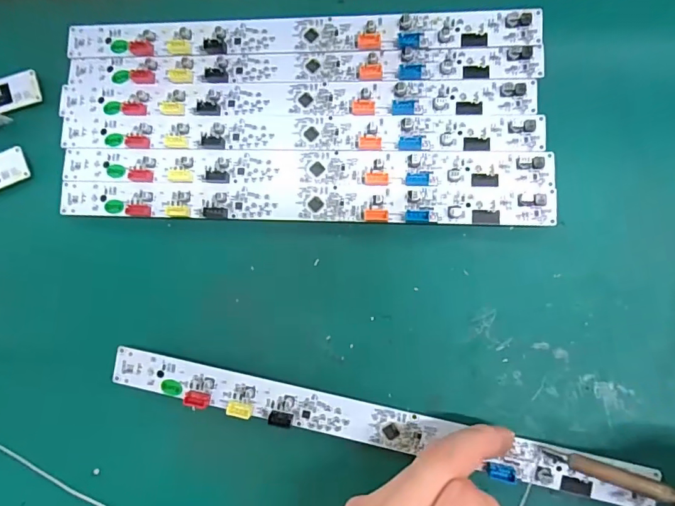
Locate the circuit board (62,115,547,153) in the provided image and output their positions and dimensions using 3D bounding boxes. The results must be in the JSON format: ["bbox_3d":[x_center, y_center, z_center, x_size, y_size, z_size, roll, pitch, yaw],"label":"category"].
[{"bbox_3d":[-0.028,-0.072,0.270,0.286,0.005,0.021,2,85,7],"label":"circuit board"}]

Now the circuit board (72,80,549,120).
[{"bbox_3d":[-0.031,-0.092,0.272,0.286,0.007,0.022,2,85,7],"label":"circuit board"}]

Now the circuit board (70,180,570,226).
[{"bbox_3d":[-0.026,-0.029,0.264,0.286,0.006,0.021,2,85,7],"label":"circuit board"}]

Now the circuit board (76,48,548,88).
[{"bbox_3d":[-0.028,-0.112,0.274,0.287,0.007,0.019,2,85,7],"label":"circuit board"}]

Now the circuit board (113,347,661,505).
[{"bbox_3d":[0.014,0.091,0.242,0.284,0.008,0.023,10,86,8],"label":"circuit board"}]

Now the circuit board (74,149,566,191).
[{"bbox_3d":[-0.026,-0.051,0.267,0.287,0.005,0.021,2,85,7],"label":"circuit board"}]

